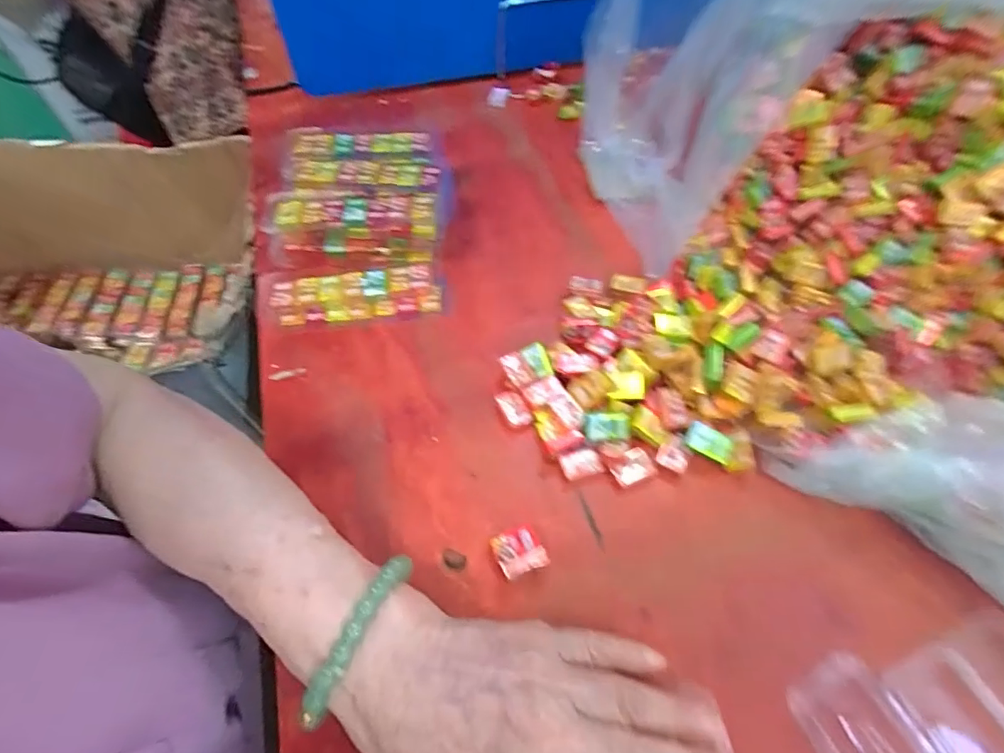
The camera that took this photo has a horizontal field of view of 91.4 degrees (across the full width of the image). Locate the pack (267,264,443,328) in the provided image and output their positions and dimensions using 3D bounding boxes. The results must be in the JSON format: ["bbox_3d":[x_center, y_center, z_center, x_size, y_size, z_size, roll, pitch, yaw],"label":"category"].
[{"bbox_3d":[-0.111,-0.061,0.374,0.125,0.023,0.040,-9,57,-4],"label":"pack"}]

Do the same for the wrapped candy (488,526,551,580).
[{"bbox_3d":[0.009,0.098,0.272,0.025,0.019,0.026,-19,58,-10],"label":"wrapped candy"}]

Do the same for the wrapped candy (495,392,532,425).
[{"bbox_3d":[0.008,0.021,0.325,0.015,0.004,0.027,-26,59,-15],"label":"wrapped candy"}]

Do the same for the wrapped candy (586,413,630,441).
[{"bbox_3d":[0.066,0.031,0.306,0.027,0.004,0.016,-2,56,0],"label":"wrapped candy"}]

